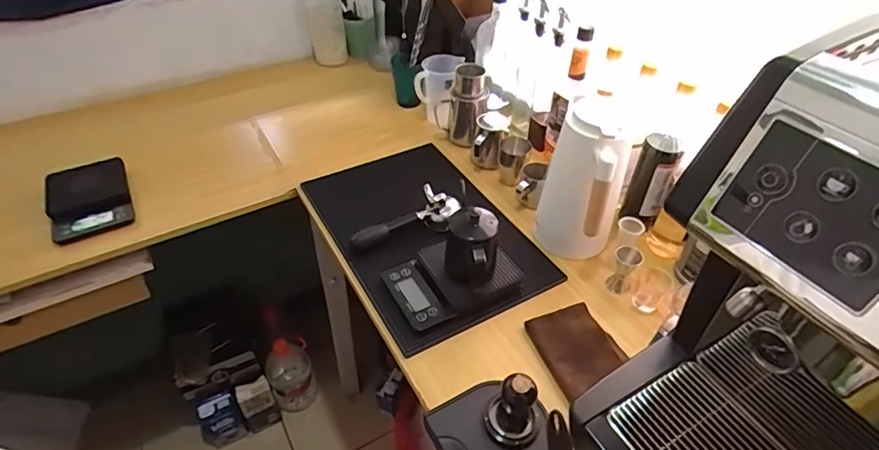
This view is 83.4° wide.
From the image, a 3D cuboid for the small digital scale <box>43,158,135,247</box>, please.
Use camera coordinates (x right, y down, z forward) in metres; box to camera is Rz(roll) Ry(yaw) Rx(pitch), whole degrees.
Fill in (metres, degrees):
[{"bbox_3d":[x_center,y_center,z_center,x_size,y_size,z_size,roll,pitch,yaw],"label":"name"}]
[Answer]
[{"bbox_3d":[-0.641,-0.046,0.902,0.137,0.054,0.162,-23,48,-23],"label":"small digital scale"}]

